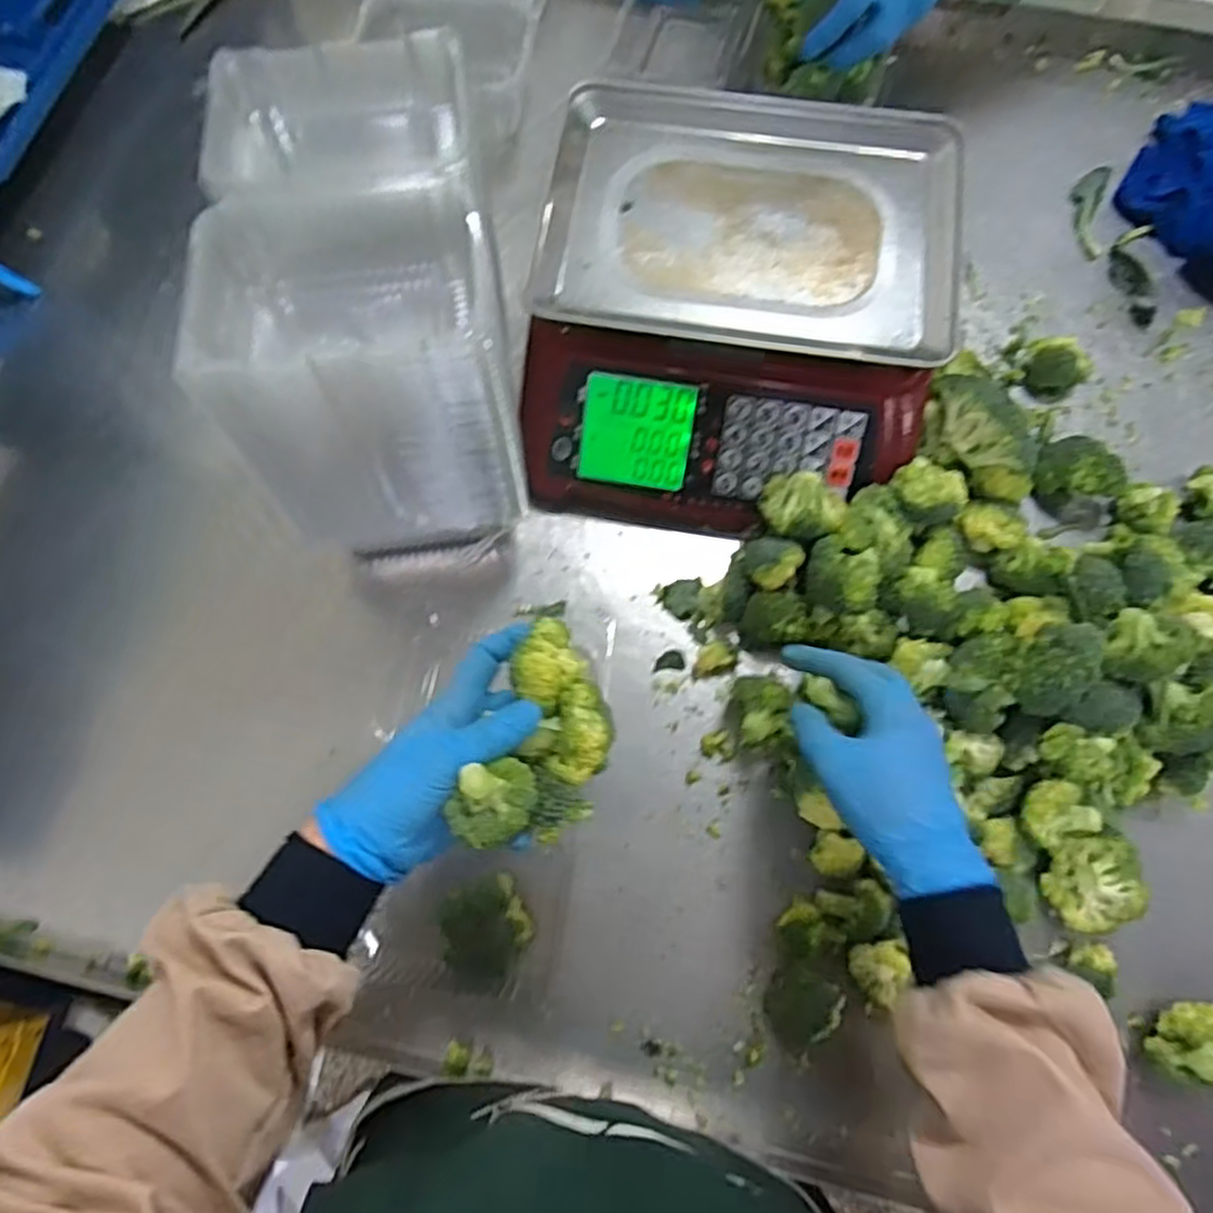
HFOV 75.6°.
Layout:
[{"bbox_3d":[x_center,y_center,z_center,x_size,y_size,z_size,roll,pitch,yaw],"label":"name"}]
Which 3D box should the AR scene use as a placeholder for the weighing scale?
[{"bbox_3d":[0.110,-0.245,0.664,0.320,0.137,0.341,9,73,5],"label":"weighing scale"}]

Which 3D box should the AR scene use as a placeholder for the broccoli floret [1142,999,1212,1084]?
[{"bbox_3d":[0.400,0.293,0.530,0.056,0.043,0.046,-4,72,1],"label":"broccoli floret"}]

